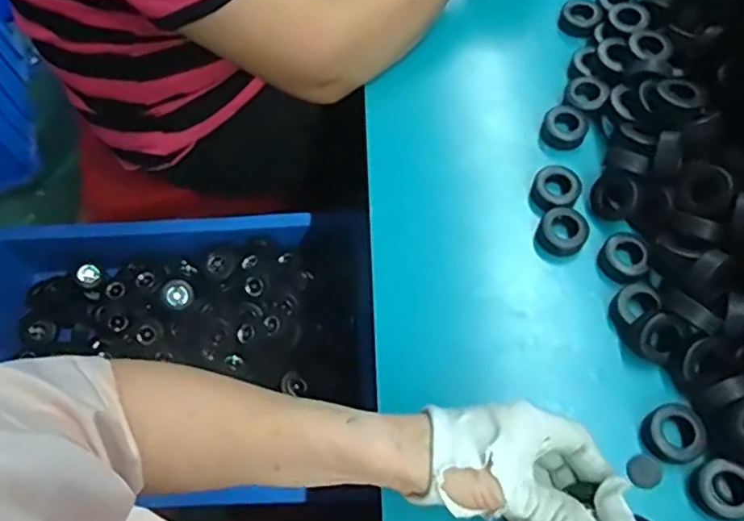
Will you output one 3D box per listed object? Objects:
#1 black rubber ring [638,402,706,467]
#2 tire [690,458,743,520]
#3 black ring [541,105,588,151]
[{"bbox_3d":[0.202,0.116,0.414,0.036,0.015,0.037,-1,66,3],"label":"black rubber ring"},{"bbox_3d":[0.226,0.147,0.398,0.033,0.019,0.035,-1,66,3],"label":"tire"},{"bbox_3d":[0.165,-0.114,0.531,0.036,0.021,0.034,-1,66,3],"label":"black ring"}]

